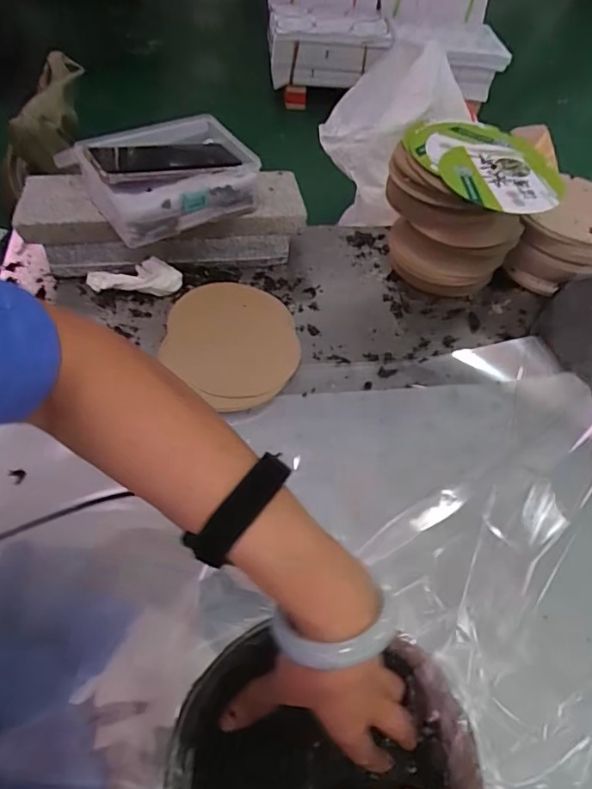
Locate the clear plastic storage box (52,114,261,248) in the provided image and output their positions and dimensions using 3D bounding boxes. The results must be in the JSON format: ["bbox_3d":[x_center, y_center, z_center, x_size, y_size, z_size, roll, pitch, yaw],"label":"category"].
[{"bbox_3d":[-0.151,-0.260,0.617,0.189,0.072,0.137,-29,61,-24],"label":"clear plastic storage box"}]

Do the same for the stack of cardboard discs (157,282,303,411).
[{"bbox_3d":[-0.077,-0.061,0.606,0.150,0.022,0.184,-3,53,-8],"label":"stack of cardboard discs"}]

